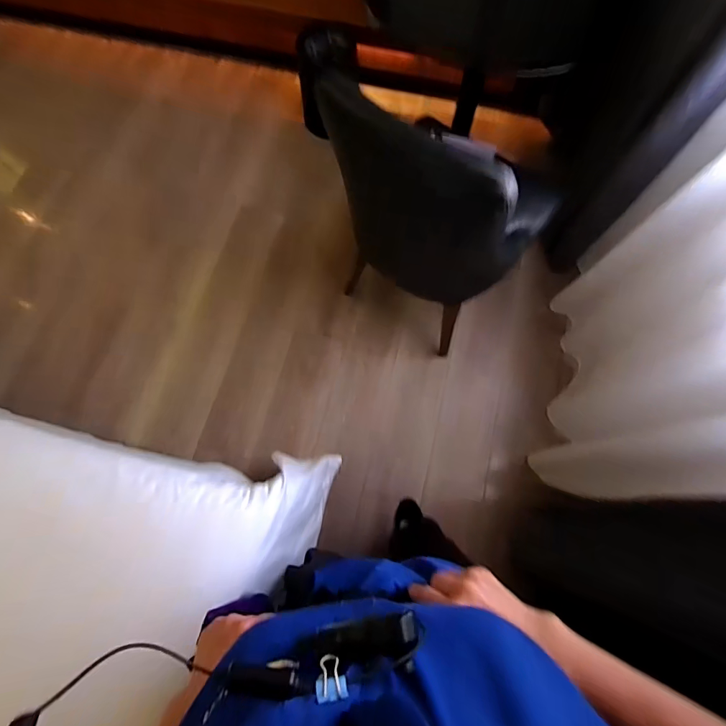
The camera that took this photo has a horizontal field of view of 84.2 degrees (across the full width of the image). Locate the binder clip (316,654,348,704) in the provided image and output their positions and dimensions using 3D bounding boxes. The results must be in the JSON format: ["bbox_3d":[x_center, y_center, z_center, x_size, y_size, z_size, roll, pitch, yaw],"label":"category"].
[{"bbox_3d":[-0.015,0.155,0.198,0.015,0.010,0.016,-3,72,-2],"label":"binder clip"}]

